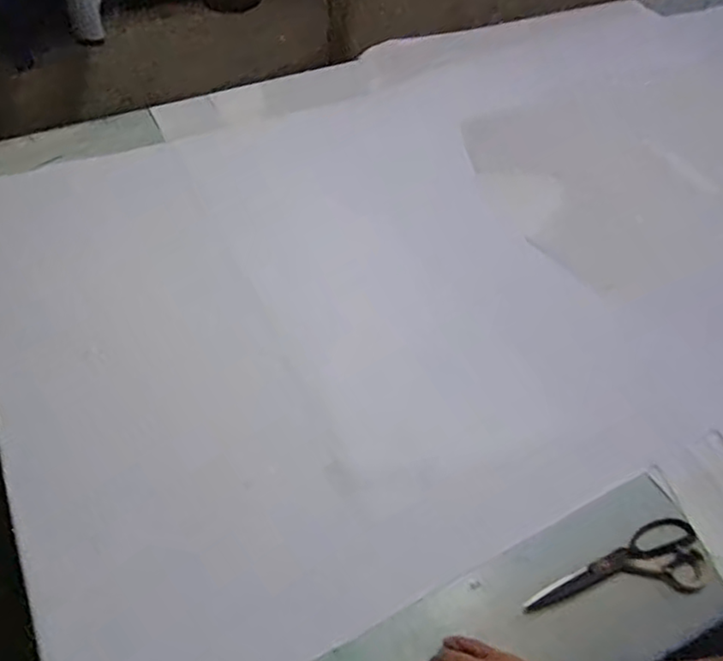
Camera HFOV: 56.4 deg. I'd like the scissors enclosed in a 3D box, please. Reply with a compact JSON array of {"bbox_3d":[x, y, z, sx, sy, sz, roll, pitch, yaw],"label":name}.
[{"bbox_3d":[0.283,0.266,0.743,0.219,0.015,0.079,-13,53,-12],"label":"scissors"}]

